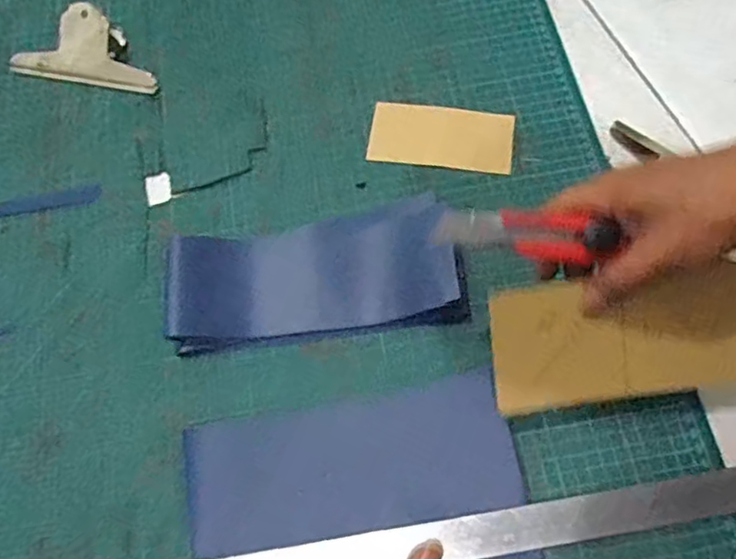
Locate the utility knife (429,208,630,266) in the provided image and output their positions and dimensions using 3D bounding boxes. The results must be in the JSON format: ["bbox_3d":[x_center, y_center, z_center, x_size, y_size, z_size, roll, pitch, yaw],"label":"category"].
[{"bbox_3d":[0.092,-0.028,0.372,0.102,0.020,0.028,7,101,4],"label":"utility knife"}]

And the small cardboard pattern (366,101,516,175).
[{"bbox_3d":[0.063,-0.123,0.528,0.120,0.009,0.054,7,82,8],"label":"small cardboard pattern"}]

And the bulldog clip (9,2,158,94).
[{"bbox_3d":[-0.259,-0.217,0.559,0.145,0.039,0.070,10,69,7],"label":"bulldog clip"}]

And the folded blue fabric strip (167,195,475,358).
[{"bbox_3d":[-0.041,-0.007,0.472,0.220,0.021,0.104,-6,68,0],"label":"folded blue fabric strip"}]

